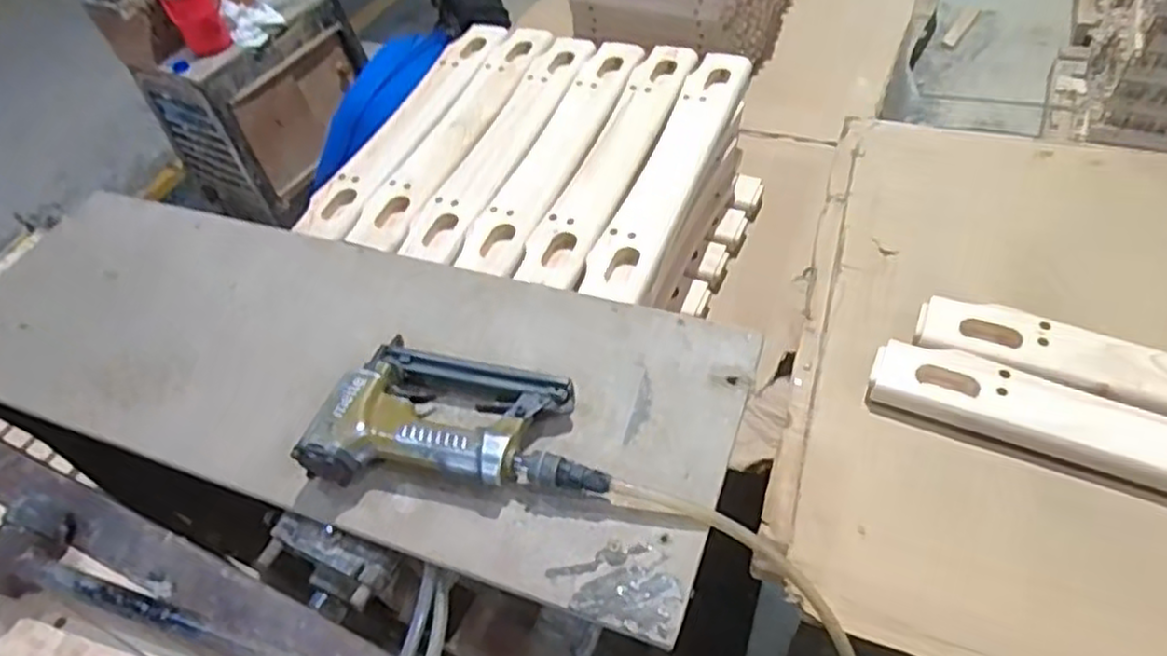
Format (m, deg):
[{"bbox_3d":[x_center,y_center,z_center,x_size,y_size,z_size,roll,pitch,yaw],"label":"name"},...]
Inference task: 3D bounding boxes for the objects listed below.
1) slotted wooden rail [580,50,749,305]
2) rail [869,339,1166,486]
[{"bbox_3d":[0.113,-0.198,0.876,0.070,0.030,0.436,16,54,18],"label":"slotted wooden rail"},{"bbox_3d":[0.510,0.104,0.634,0.482,0.032,0.075,17,55,19],"label":"rail"}]

